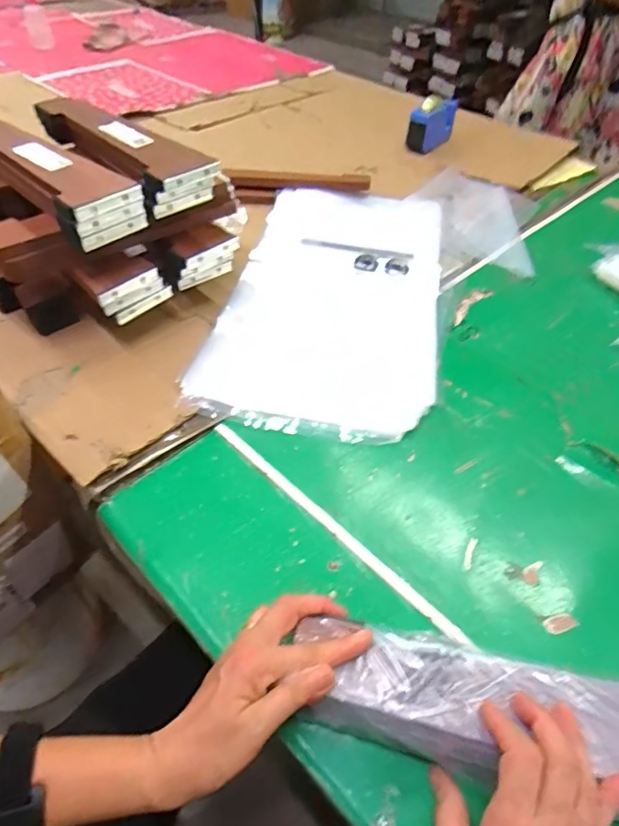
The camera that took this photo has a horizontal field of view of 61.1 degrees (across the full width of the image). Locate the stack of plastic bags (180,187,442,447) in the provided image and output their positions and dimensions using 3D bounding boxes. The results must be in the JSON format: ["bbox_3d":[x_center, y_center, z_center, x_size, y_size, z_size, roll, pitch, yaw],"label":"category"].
[{"bbox_3d":[0.041,-0.177,0.754,0.288,0.029,0.526,10,49,7],"label":"stack of plastic bags"}]

